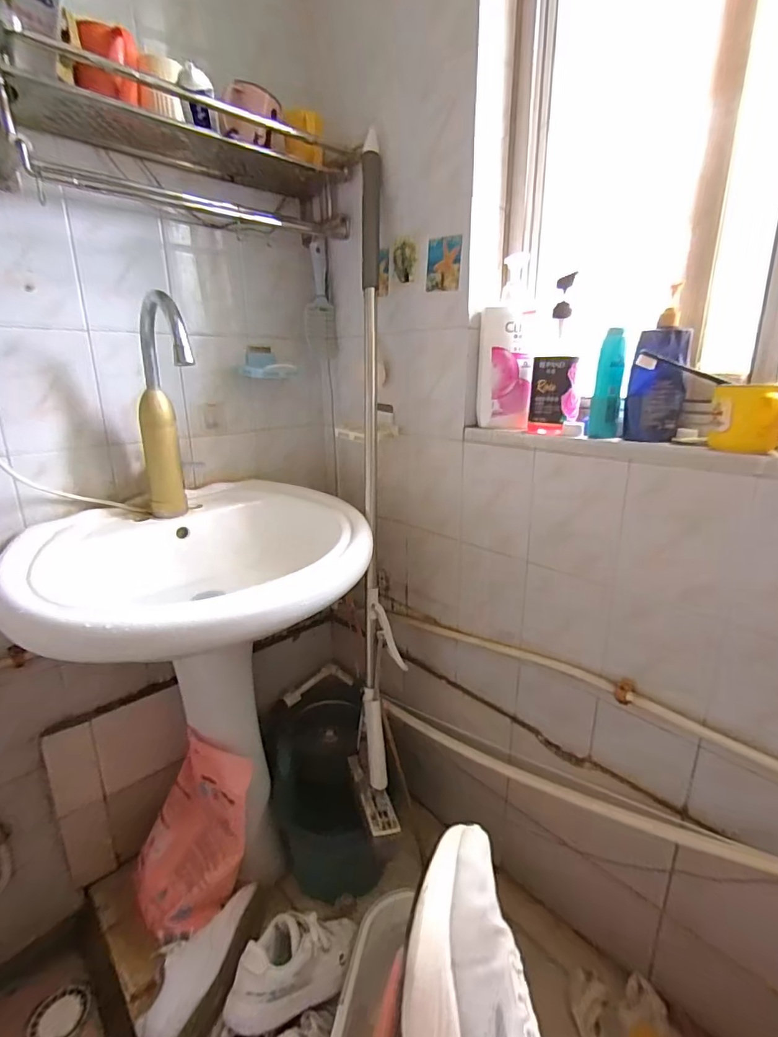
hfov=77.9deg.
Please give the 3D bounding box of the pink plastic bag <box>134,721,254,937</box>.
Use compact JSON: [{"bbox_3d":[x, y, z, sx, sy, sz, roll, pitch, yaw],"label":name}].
[{"bbox_3d":[-0.377,0.585,0.921,0.201,0.292,0.214,-11,20,-31],"label":"pink plastic bag"}]

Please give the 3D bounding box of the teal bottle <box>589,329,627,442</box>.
[{"bbox_3d":[0.335,-0.202,0.732,0.042,0.153,0.033,9,19,26],"label":"teal bottle"}]

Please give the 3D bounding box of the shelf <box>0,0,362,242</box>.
[{"bbox_3d":[-0.316,-0.606,0.823,0.203,0.137,0.566,15,23,40],"label":"shelf"}]

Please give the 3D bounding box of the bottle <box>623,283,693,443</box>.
[{"bbox_3d":[0.396,-0.222,0.708,0.072,0.201,0.080,7,19,21],"label":"bottle"}]

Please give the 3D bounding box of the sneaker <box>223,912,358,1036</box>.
[{"bbox_3d":[-0.151,0.700,0.763,0.207,0.091,0.102,-9,20,-28],"label":"sneaker"}]

